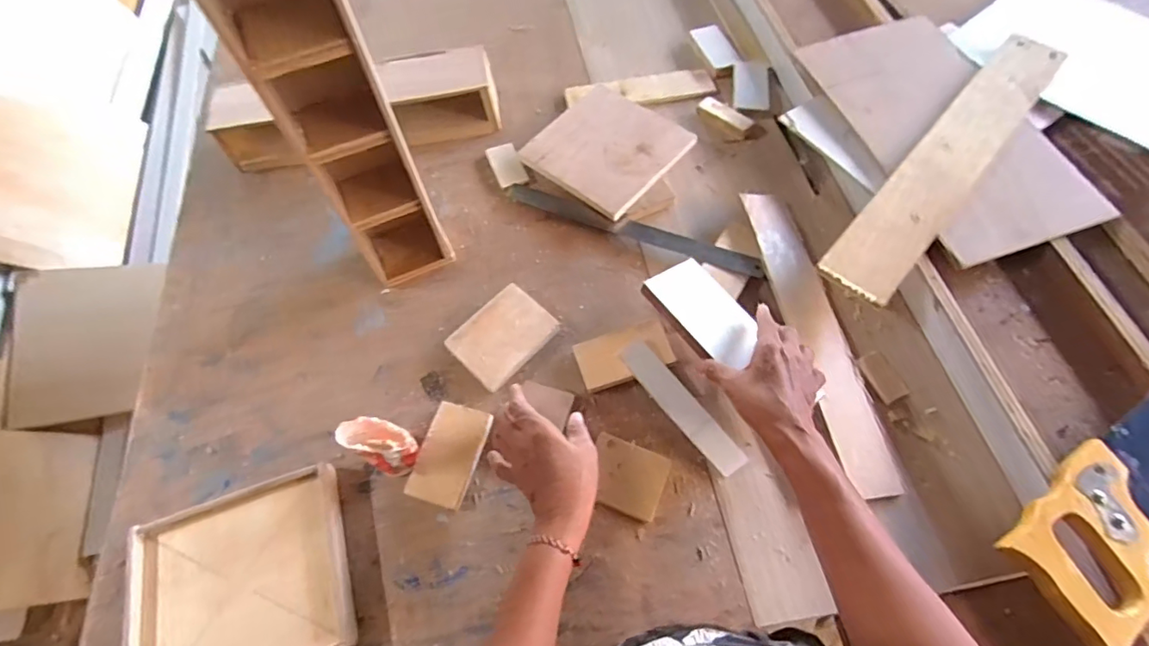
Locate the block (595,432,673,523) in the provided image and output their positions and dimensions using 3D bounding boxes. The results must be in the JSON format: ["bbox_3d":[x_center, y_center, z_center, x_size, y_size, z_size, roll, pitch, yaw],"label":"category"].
[{"bbox_3d":[0.050,0.147,0.514,0.071,0.013,0.063,20,65,11],"label":"block"}]

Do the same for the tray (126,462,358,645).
[{"bbox_3d":[-0.298,0.233,0.476,0.182,0.028,0.162,-18,64,-8],"label":"tray"}]

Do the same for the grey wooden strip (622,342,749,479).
[{"bbox_3d":[0.106,0.082,0.534,0.031,0.009,0.155,-41,76,-1],"label":"grey wooden strip"}]

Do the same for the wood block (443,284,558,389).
[{"bbox_3d":[-0.079,0.015,0.590,0.082,0.024,0.103,39,70,19],"label":"wood block"}]

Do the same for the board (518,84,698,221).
[{"bbox_3d":[0.043,-0.231,0.699,0.174,0.009,0.166,38,73,23],"label":"board"}]

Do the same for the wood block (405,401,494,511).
[{"bbox_3d":[-0.122,0.130,0.532,0.057,0.016,0.095,14,64,8],"label":"wood block"}]

